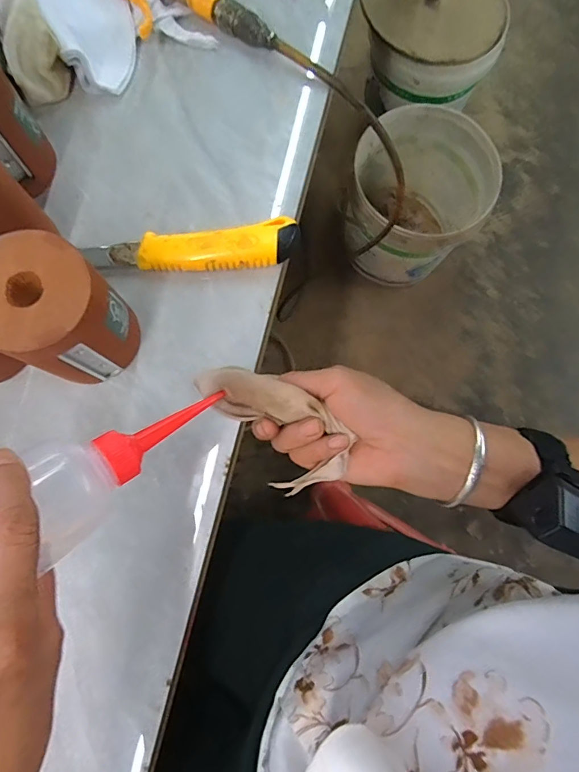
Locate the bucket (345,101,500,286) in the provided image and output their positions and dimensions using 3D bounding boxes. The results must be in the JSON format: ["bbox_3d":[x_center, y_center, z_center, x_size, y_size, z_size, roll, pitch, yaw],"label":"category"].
[{"bbox_3d":[0.279,-0.425,1.043,0.305,0.300,0.348,29,81,4],"label":"bucket"}]

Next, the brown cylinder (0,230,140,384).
[{"bbox_3d":[-0.159,-0.047,0.317,0.084,0.104,0.078,32,81,5],"label":"brown cylinder"}]

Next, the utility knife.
[{"bbox_3d":[-0.079,-0.111,0.372,0.172,0.022,0.035,-8,80,-2],"label":"utility knife"}]

